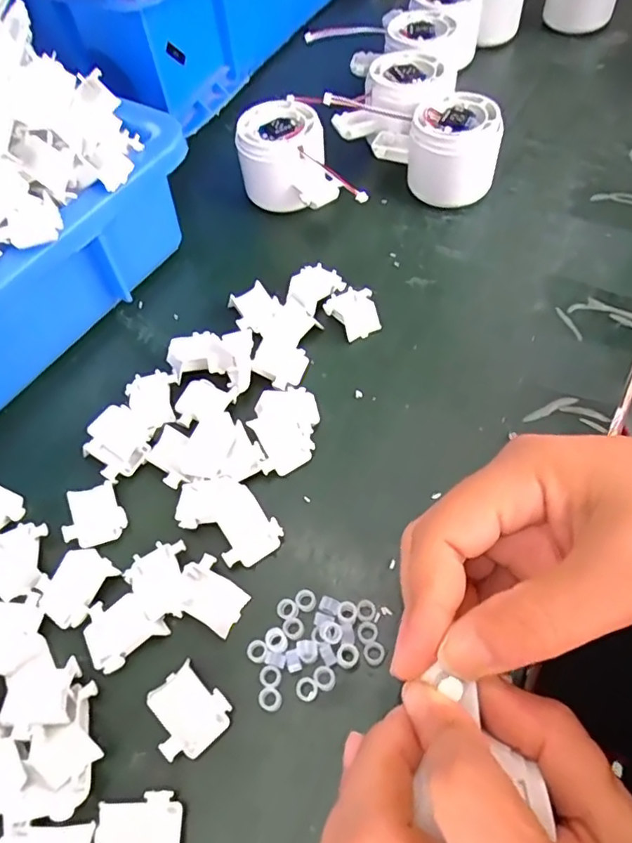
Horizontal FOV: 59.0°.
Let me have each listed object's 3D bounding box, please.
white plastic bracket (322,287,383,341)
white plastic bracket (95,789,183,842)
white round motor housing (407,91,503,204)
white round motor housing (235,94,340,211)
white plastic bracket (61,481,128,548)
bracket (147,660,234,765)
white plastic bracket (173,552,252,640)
[{"bbox_3d":[0.023,-0.066,0.337,0.028,0.010,0.033,-24,59,-10],"label":"white plastic bracket"},{"bbox_3d":[-0.065,0.154,0.207,0.030,0.009,0.029,-1,58,4],"label":"white plastic bracket"},{"bbox_3d":[0.093,-0.181,0.378,0.057,0.053,0.053,-2,58,3],"label":"white round motor housing"},{"bbox_3d":[-0.021,-0.173,0.385,0.057,0.055,0.072,-14,58,-4],"label":"white round motor housing"},{"bbox_3d":[-0.111,0.046,0.277,0.029,0.007,0.029,-16,58,-5],"label":"white plastic bracket"},{"bbox_3d":[-0.053,0.119,0.228,0.031,0.007,0.029,39,68,25],"label":"bracket"},{"bbox_3d":[-0.048,0.079,0.255,0.032,0.006,0.028,23,63,18],"label":"white plastic bracket"}]

